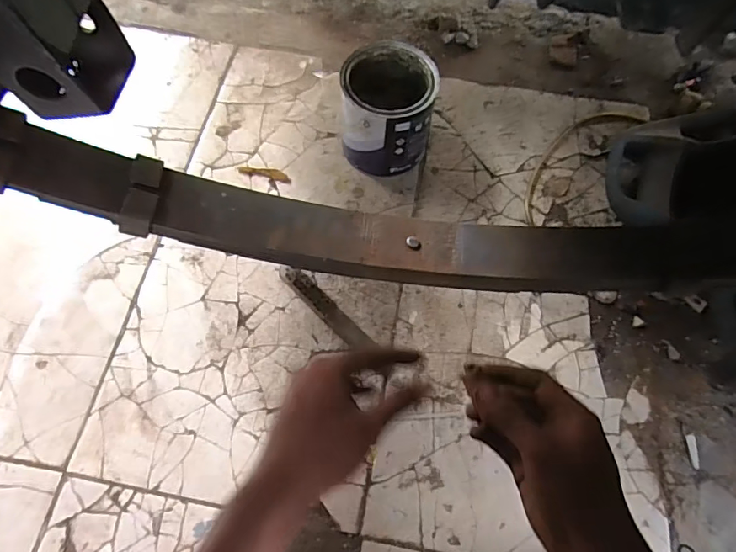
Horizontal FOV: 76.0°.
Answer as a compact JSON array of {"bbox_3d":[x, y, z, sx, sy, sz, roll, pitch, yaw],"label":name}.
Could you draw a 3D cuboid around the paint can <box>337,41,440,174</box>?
[{"bbox_3d":[0.034,-0.270,0.784,0.150,0.150,0.151,6,68,1],"label":"paint can"}]

